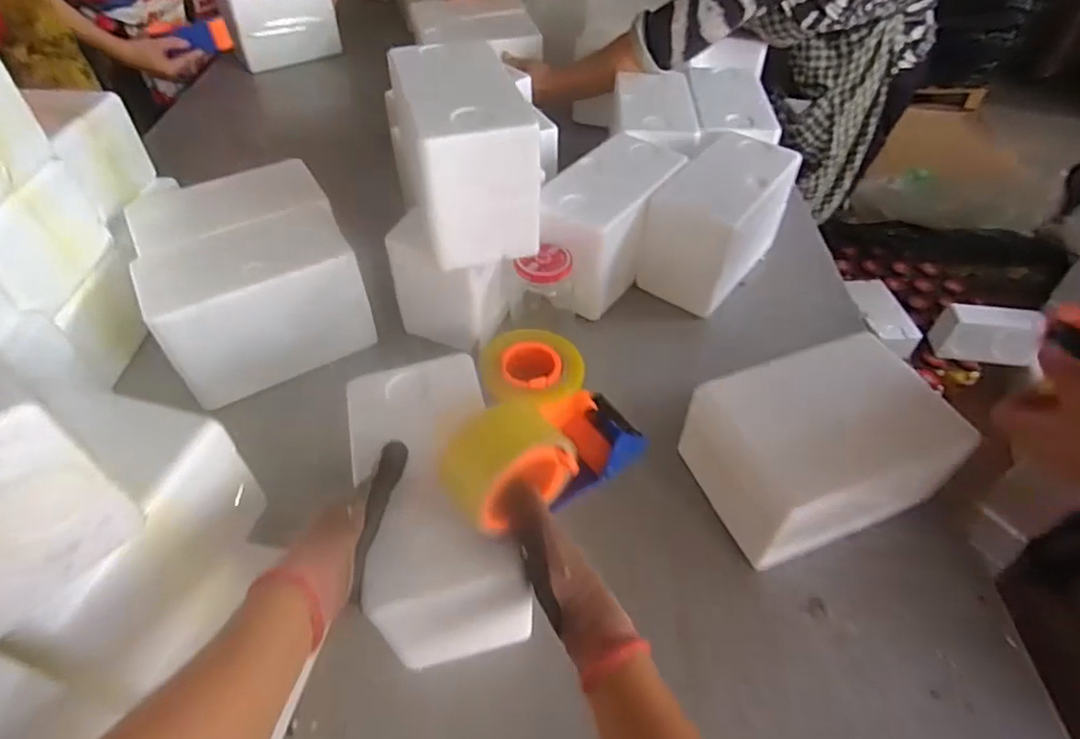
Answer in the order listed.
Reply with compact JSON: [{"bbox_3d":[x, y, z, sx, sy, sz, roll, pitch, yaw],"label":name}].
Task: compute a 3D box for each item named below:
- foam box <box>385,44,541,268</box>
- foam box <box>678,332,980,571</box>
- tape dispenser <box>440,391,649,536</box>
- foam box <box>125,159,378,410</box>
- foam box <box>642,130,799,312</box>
[{"bbox_3d":[-0.084,-0.241,0.660,0.113,0.173,0.213,-13,49,-11],"label":"foam box"},{"bbox_3d":[0.281,0.073,0.589,0.212,0.121,0.163,-18,50,-14],"label":"foam box"},{"bbox_3d":[0.005,0.057,0.439,0.150,0.067,0.065,-8,44,-36],"label":"tape dispenser"},{"bbox_3d":[-0.353,-0.119,0.734,0.215,0.154,0.228,-24,52,-19],"label":"foam box"},{"bbox_3d":[0.249,-0.208,0.831,0.126,0.152,0.213,31,56,26],"label":"foam box"}]

